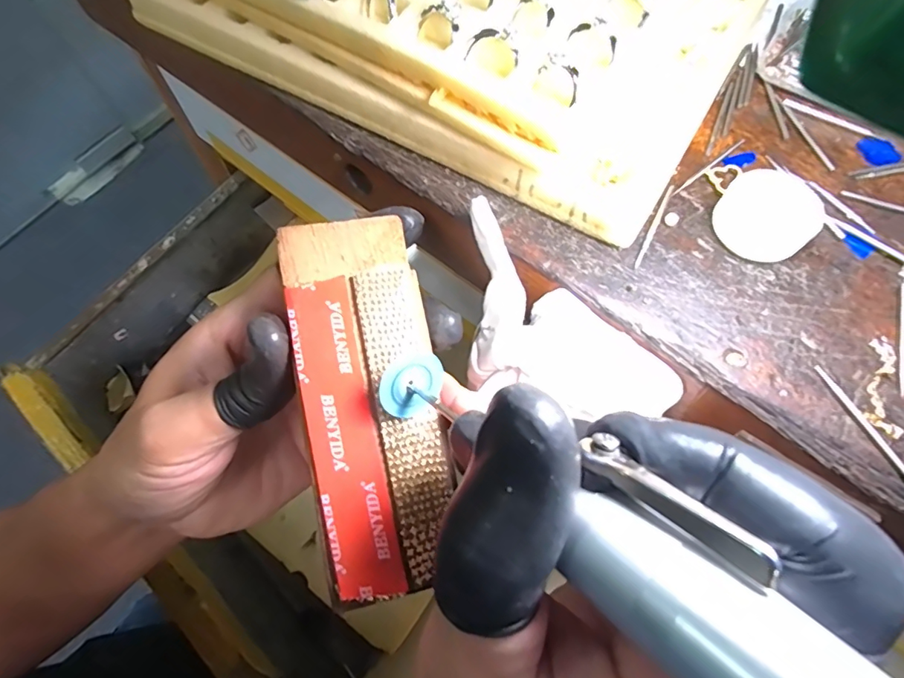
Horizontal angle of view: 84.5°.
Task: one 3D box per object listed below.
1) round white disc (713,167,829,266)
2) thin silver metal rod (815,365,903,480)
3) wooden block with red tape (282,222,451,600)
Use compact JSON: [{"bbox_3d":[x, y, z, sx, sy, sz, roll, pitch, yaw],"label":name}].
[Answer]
[{"bbox_3d":[0.114,-0.045,0.181,0.032,0.015,0.028,41,71,16],"label":"round white disc"},{"bbox_3d":[0.129,0.027,0.153,0.004,0.004,0.044,-21,67,-10],"label":"thin silver metal rod"},{"bbox_3d":[-0.028,0.017,0.166,0.044,0.017,0.127,-9,78,-5],"label":"wooden block with red tape"}]

